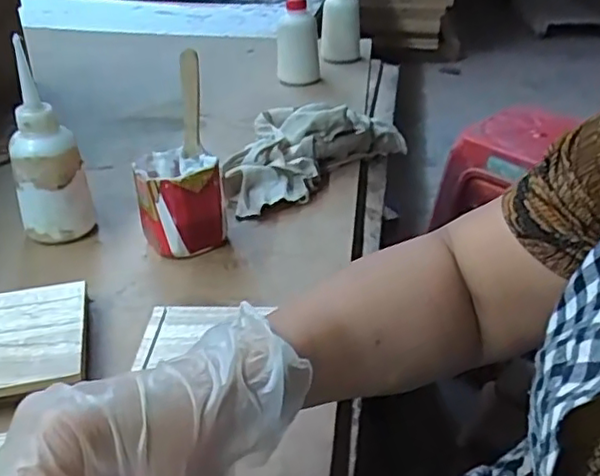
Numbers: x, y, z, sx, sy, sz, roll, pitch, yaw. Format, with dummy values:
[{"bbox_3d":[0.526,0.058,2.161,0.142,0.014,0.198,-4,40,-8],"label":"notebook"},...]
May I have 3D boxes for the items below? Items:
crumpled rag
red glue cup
[{"bbox_3d":[0.010,-0.104,0.674,0.097,0.076,0.244,21,36,31],"label":"crumpled rag"},{"bbox_3d":[-0.104,-0.030,0.553,0.070,0.078,0.070,0,30,0],"label":"red glue cup"}]

